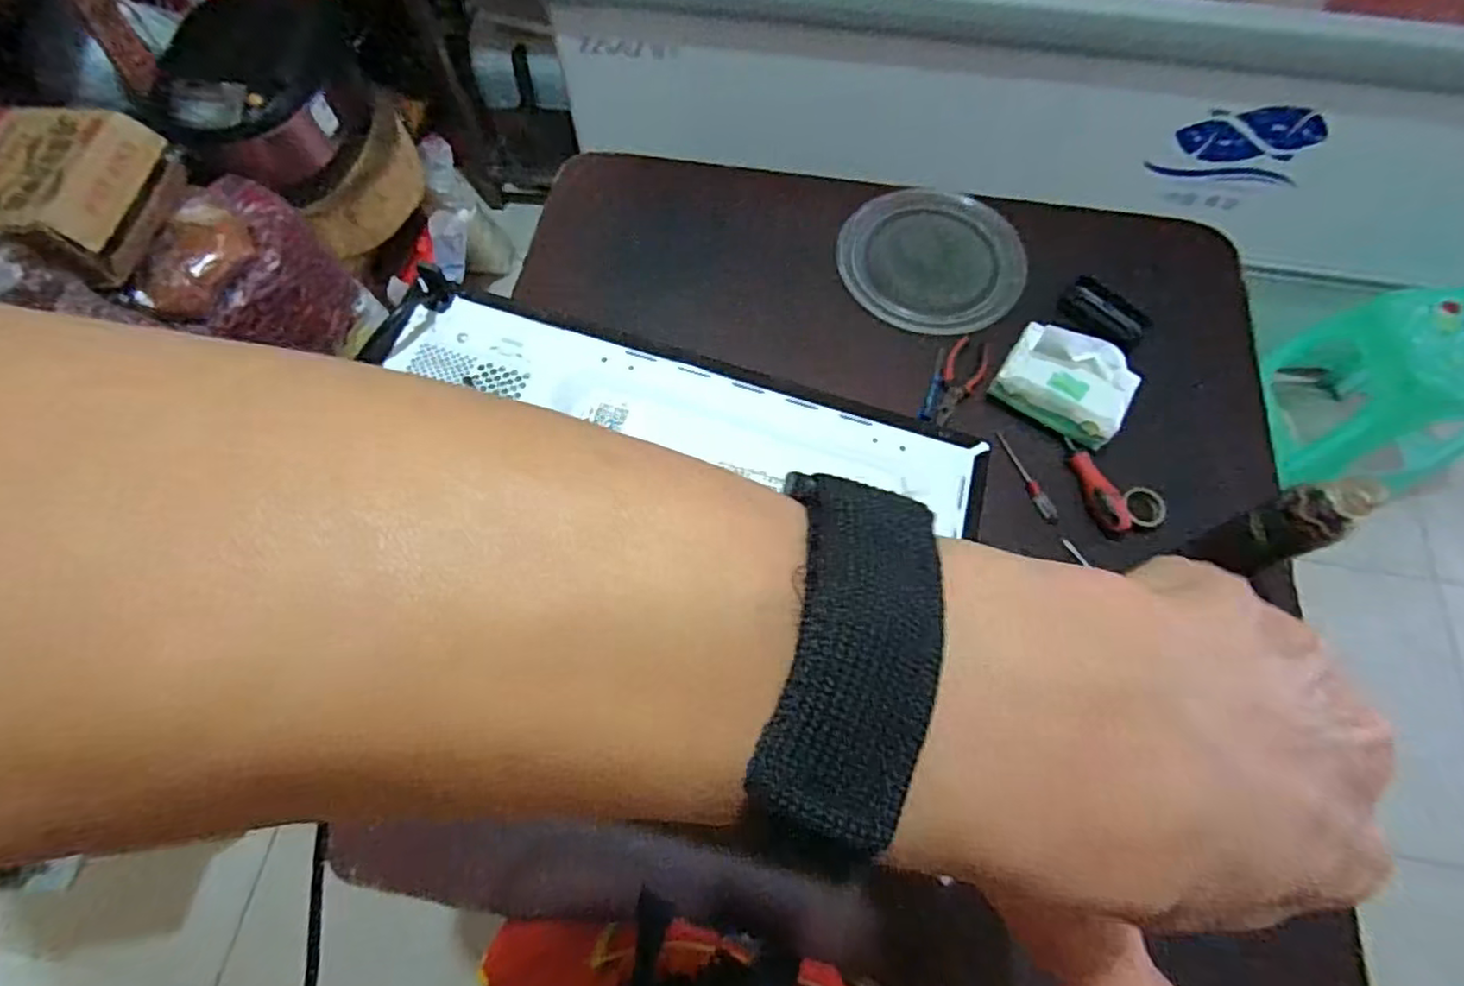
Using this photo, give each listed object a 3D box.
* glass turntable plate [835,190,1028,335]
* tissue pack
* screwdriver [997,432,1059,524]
[{"bbox_3d":[0.262,-0.306,0.881,0.241,0.027,0.196,18,78,4],"label":"glass turntable plate"},{"bbox_3d":[0.386,-0.127,0.774,0.144,0.082,0.091,32,70,13],"label":"tissue pack"},{"bbox_3d":[0.336,-0.019,0.761,0.018,0.015,0.120,-17,68,-7],"label":"screwdriver"}]

